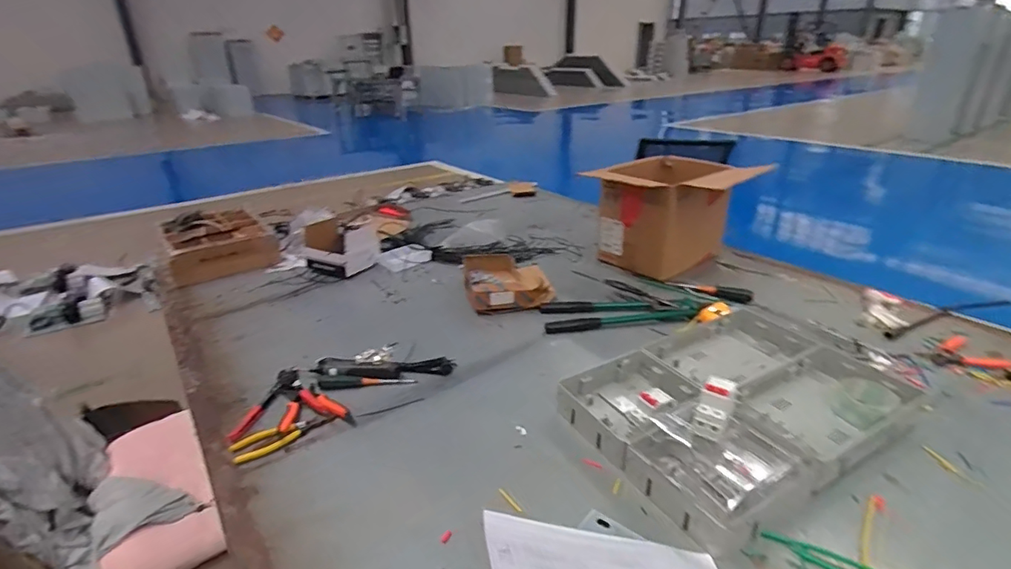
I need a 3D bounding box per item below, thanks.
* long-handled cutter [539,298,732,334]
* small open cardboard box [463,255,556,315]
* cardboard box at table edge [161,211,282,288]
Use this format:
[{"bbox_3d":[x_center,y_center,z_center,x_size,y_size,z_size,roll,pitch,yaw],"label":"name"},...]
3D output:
[{"bbox_3d":[0.299,0.069,1.169,0.416,0.031,0.134,-1,25,-1],"label":"long-handled cutter"},{"bbox_3d":[0.002,-0.017,1.312,0.206,0.077,0.235,-5,26,-9],"label":"small open cardboard box"},{"bbox_3d":[-0.833,-0.122,1.482,0.262,0.130,0.246,-16,29,-29],"label":"cardboard box at table edge"}]

